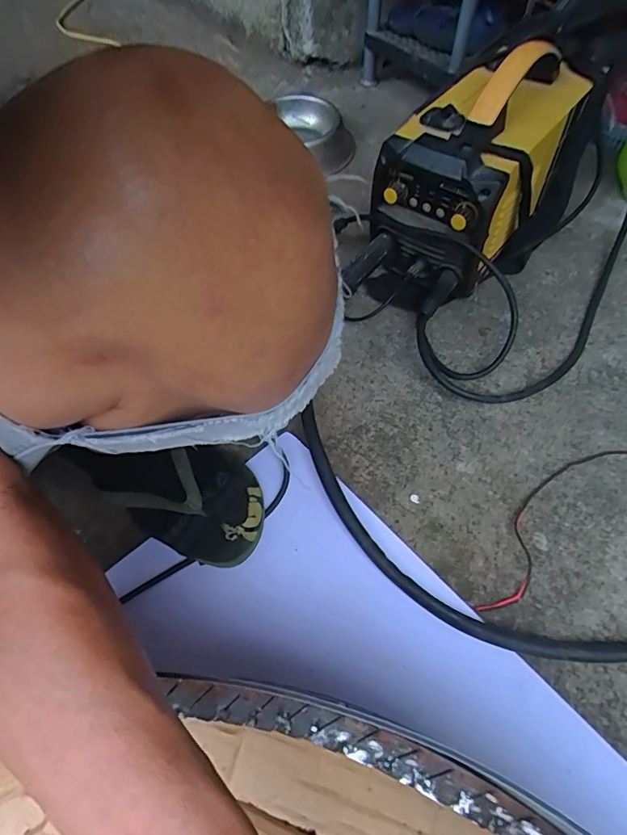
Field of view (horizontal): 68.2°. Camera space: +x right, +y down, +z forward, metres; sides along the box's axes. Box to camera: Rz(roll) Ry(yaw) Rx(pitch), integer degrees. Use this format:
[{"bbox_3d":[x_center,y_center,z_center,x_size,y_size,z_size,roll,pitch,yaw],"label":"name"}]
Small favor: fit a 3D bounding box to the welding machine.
[{"bbox_3d":[0.214,-0.321,0.613,0.171,0.191,0.343,31,64,18],"label":"welding machine"}]

